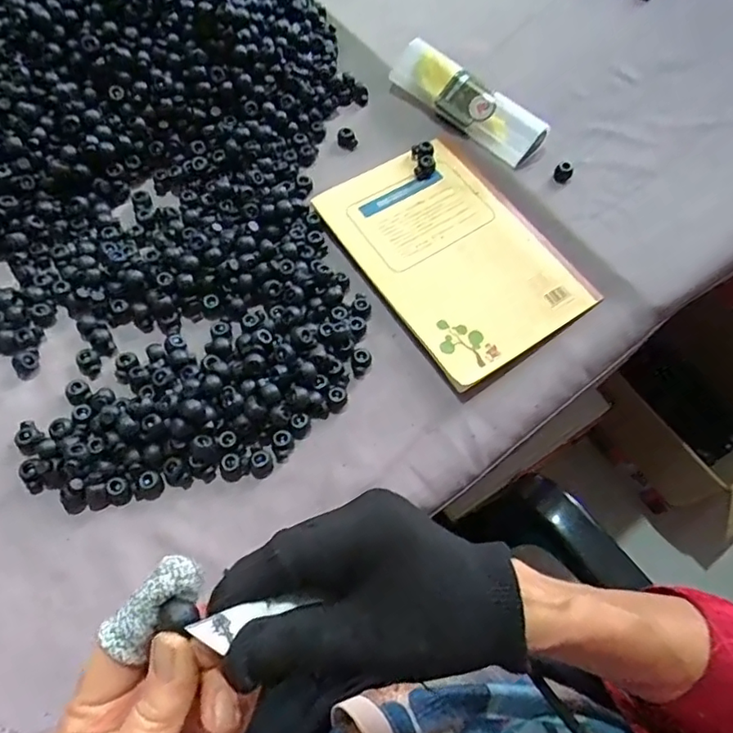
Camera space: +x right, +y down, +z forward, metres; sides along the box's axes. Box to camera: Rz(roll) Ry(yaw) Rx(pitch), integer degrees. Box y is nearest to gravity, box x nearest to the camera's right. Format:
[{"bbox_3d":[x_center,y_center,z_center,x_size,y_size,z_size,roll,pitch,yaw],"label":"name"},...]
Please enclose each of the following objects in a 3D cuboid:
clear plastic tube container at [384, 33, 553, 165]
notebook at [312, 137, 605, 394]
[{"bbox_3d":[0.087,-0.234,0.509,0.035,0.034,0.154,-41,73,-20],"label":"clear plastic tube container"},{"bbox_3d":[0.069,-0.094,0.462,0.139,0.012,0.203,-30,69,-16],"label":"notebook"}]

